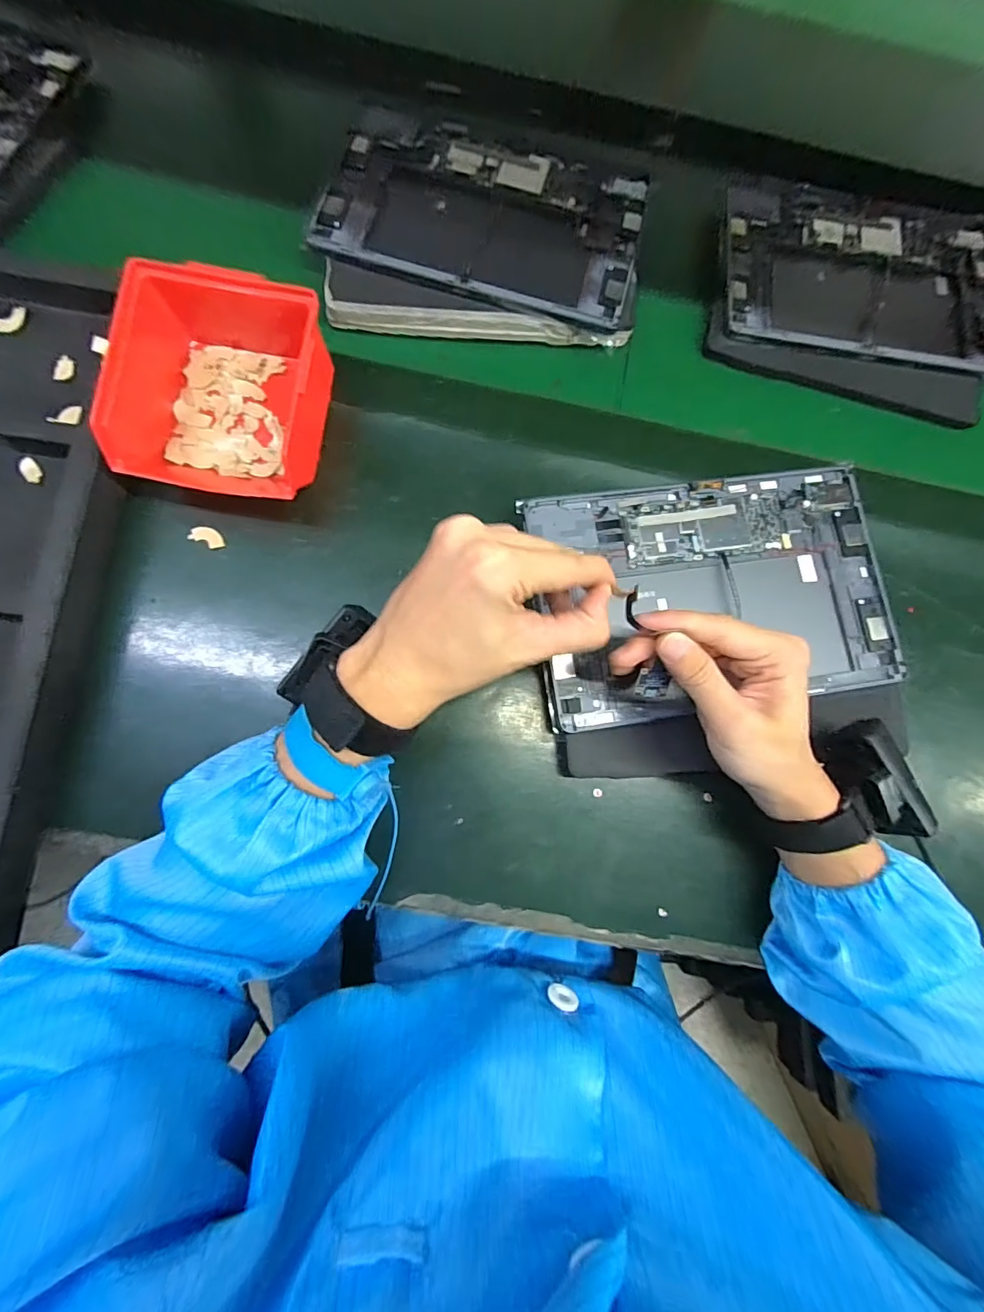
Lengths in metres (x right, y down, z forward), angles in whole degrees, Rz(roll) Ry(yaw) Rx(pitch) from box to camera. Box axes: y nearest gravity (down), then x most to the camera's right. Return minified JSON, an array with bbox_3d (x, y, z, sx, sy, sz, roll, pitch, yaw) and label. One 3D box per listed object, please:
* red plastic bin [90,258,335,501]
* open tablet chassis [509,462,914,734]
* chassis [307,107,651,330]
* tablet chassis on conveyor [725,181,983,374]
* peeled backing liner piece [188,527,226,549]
[{"bbox_3d":[-0.179,-0.189,0.333,0.124,0.062,0.151,8,81,-3],"label":"red plastic bin"},{"bbox_3d":[0.159,-0.047,0.356,0.256,0.013,0.165,-8,82,-6],"label":"open tablet chassis"},{"bbox_3d":[-0.004,-0.364,0.403,0.251,0.011,0.155,13,79,-1],"label":"chassis"},{"bbox_3d":[0.334,-0.343,0.436,0.256,0.012,0.164,7,78,-3],"label":"tablet chassis on conveyor"},{"bbox_3d":[-0.208,-0.087,0.357,0.025,0.004,0.014,26,77,1],"label":"peeled backing liner piece"}]

